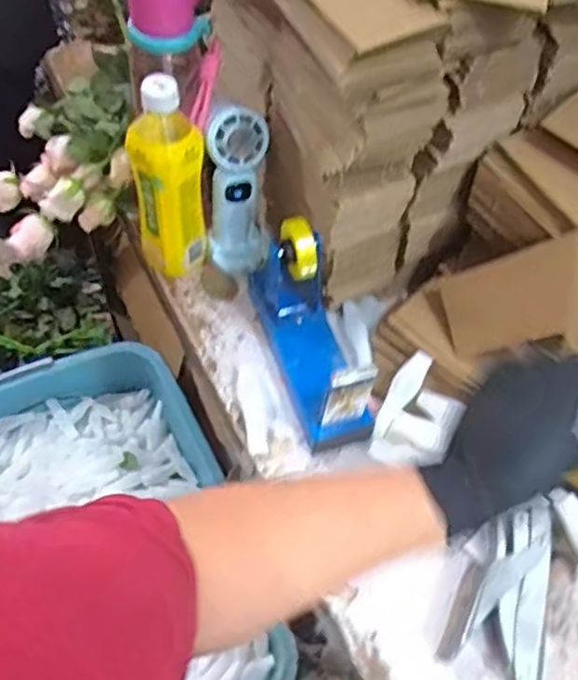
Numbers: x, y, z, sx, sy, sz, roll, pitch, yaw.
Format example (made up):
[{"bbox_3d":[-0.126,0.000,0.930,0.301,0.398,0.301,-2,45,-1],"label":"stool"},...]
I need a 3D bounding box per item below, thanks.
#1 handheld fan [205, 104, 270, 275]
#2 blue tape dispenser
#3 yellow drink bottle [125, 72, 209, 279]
[{"bbox_3d":[-0.053,-0.151,0.695,0.065,0.195,0.058,1,57,-4],"label":"handheld fan"},{"bbox_3d":[0.028,-0.011,0.631,0.073,0.132,0.204,-15,60,-13],"label":"blue tape dispenser"},{"bbox_3d":[-0.120,-0.151,0.657,0.069,0.235,0.055,-8,58,-9],"label":"yellow drink bottle"}]

